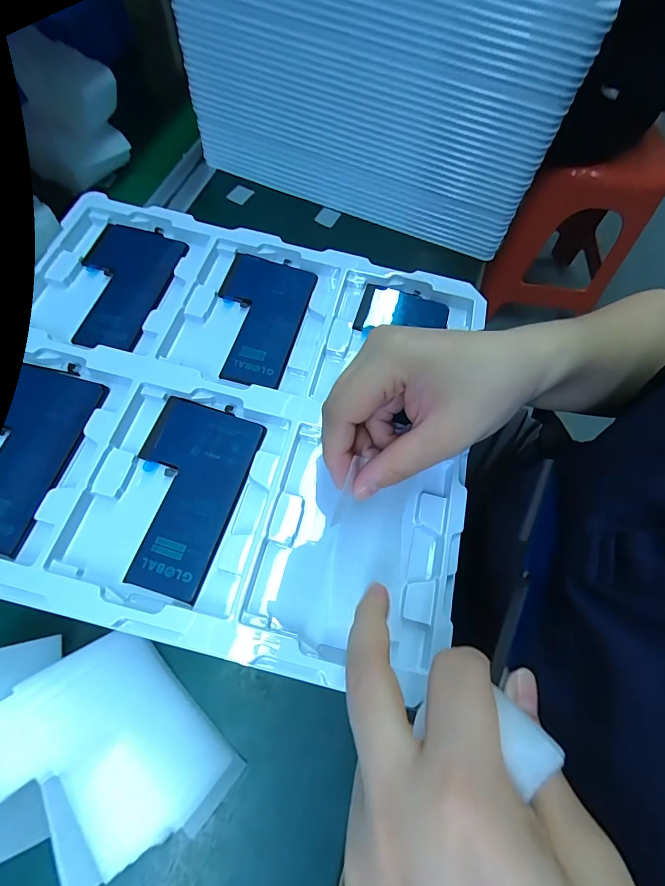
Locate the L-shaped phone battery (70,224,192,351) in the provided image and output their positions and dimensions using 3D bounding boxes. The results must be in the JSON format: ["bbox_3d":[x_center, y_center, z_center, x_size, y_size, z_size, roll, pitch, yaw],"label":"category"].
[{"bbox_3d":[-0.155,-0.116,0.290,0.067,0.005,0.112,13,63,1],"label":"L-shaped phone battery"}]

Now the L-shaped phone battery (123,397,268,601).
[{"bbox_3d":[-0.087,0.027,0.232,0.065,0.005,0.109,16,65,4],"label":"L-shaped phone battery"}]

